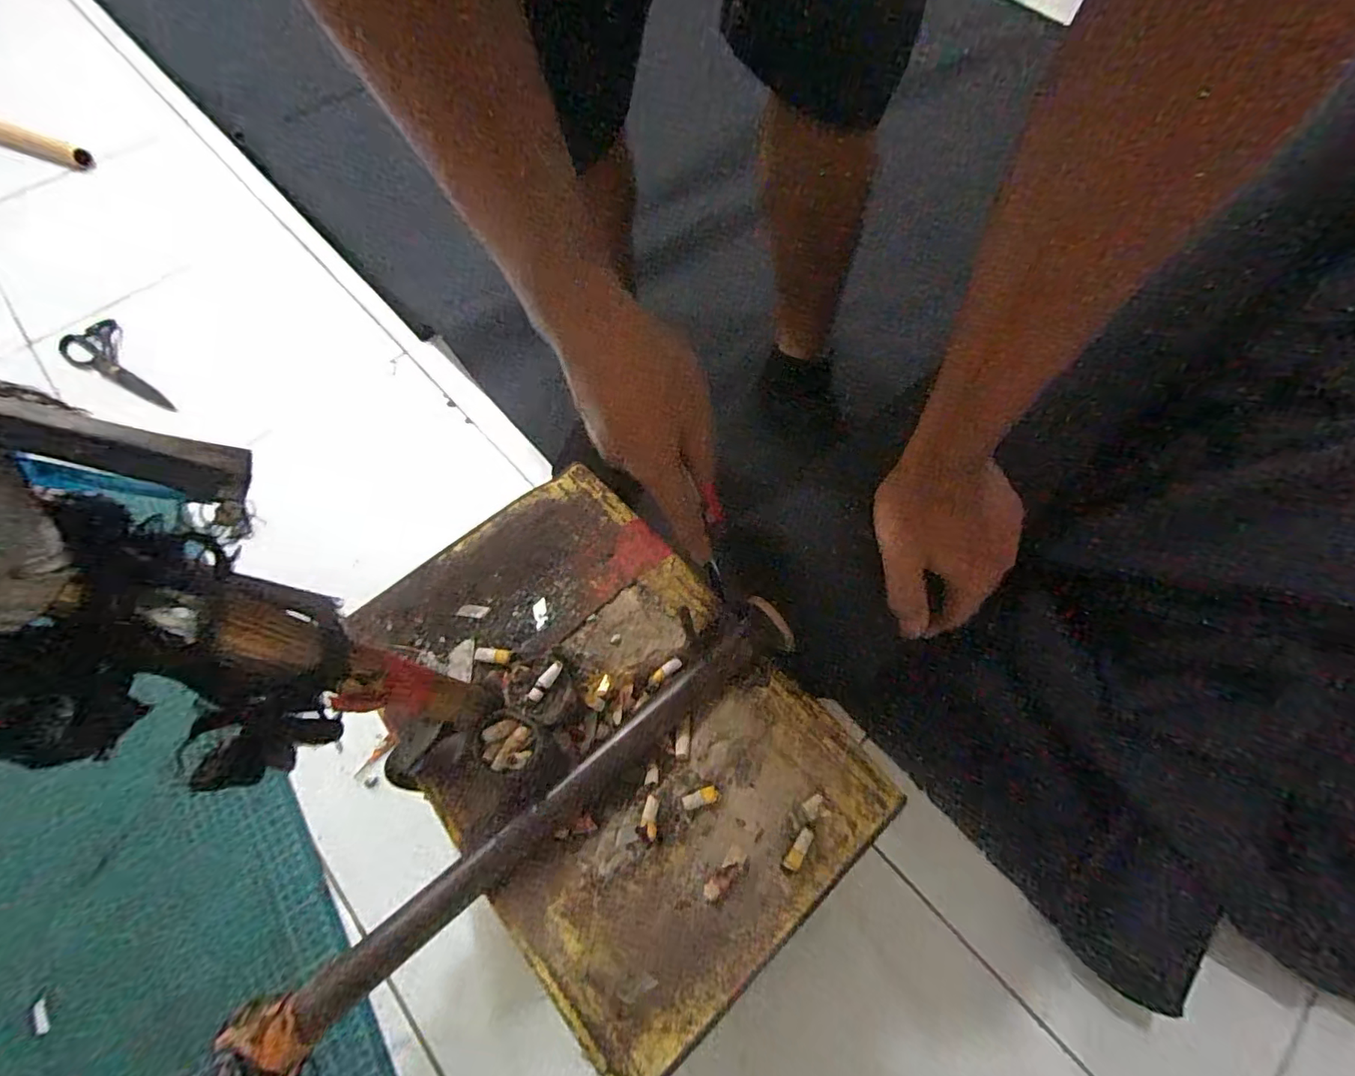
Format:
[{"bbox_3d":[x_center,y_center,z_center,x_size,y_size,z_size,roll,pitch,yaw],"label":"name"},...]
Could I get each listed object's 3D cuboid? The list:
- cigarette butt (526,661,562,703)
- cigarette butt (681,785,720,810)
[{"bbox_3d":[-0.083,0.090,0.365,0.010,0.004,0.029,36,84,17],"label":"cigarette butt"},{"bbox_3d":[0.014,0.162,0.359,0.022,0.004,0.009,-16,64,-8],"label":"cigarette butt"}]

